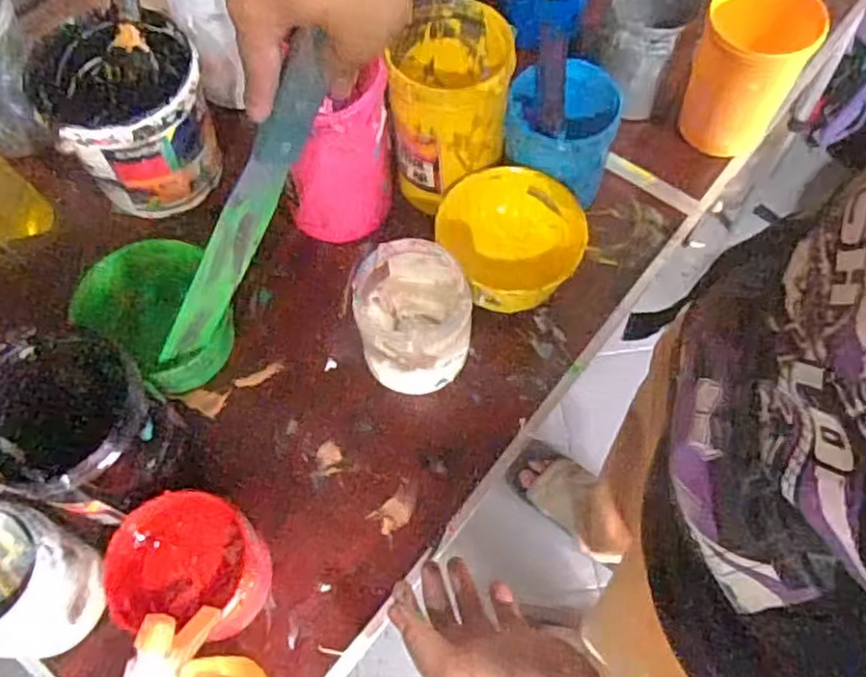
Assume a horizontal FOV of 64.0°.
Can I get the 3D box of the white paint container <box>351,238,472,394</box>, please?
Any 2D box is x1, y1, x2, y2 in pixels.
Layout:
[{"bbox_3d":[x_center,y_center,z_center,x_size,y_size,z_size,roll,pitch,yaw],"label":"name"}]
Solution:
[{"bbox_3d":[-0.015,-0.014,0.516,0.076,0.090,0.088,-6,66,-2],"label":"white paint container"}]

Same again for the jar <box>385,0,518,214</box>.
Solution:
[{"bbox_3d":[0.014,-0.183,0.553,0.090,0.119,0.099,0,66,0],"label":"jar"}]

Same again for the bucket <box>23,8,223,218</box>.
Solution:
[{"bbox_3d":[-0.246,-0.186,0.573,0.115,0.105,0.125,0,66,0],"label":"bucket"}]

